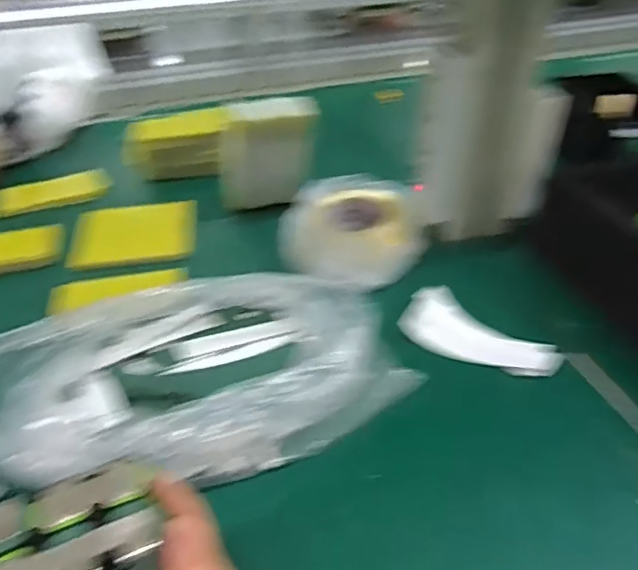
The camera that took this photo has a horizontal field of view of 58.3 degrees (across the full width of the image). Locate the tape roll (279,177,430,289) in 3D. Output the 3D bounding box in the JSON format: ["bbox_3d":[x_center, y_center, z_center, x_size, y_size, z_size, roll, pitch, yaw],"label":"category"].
[{"bbox_3d":[0.042,-0.074,0.746,0.179,0.055,0.196,0,39,0],"label":"tape roll"}]

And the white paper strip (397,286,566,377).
[{"bbox_3d":[0.176,0.060,0.635,0.170,0.020,0.092,24,45,27],"label":"white paper strip"}]

